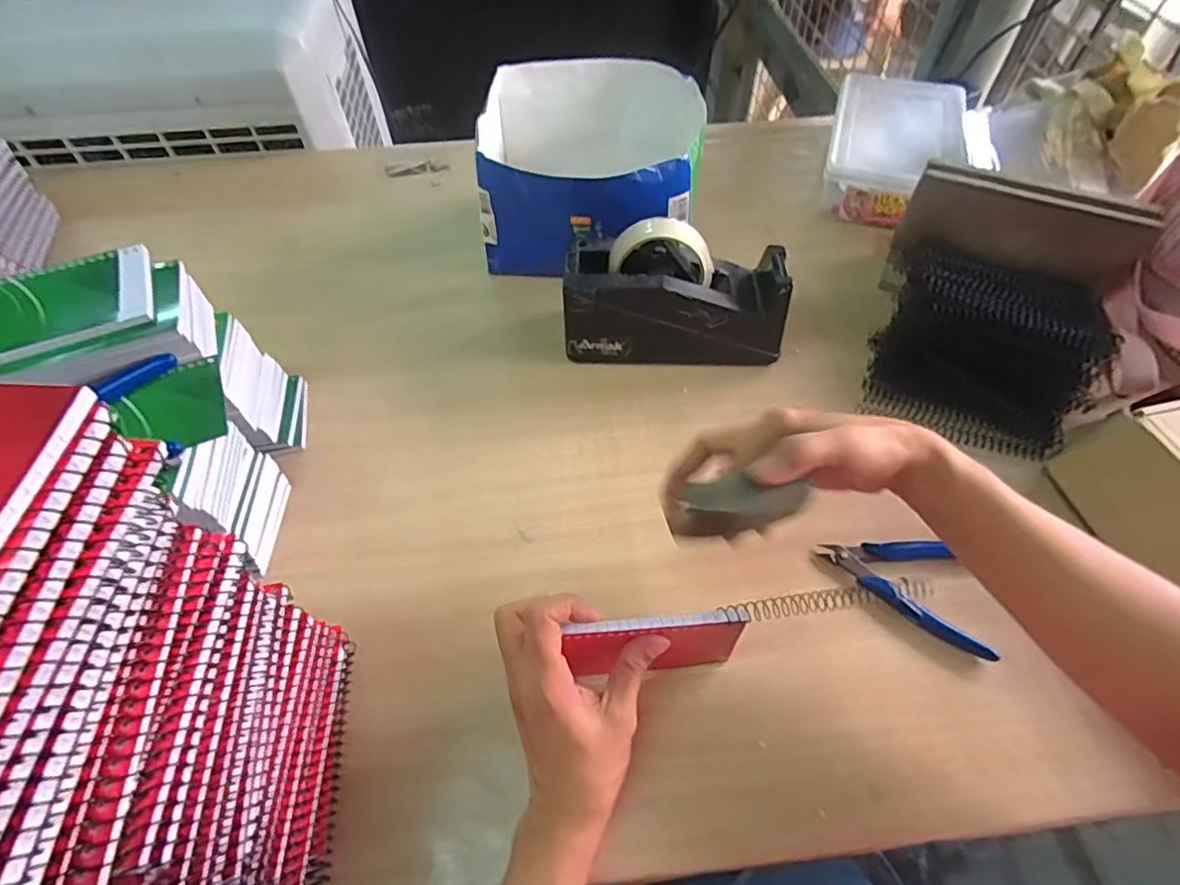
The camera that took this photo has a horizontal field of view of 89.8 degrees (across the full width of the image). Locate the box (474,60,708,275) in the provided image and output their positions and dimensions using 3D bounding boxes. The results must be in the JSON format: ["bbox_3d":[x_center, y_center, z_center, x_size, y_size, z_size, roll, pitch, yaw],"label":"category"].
[{"bbox_3d":[-0.007,-0.285,0.645,0.230,0.148,0.202,2,54,3],"label":"box"}]

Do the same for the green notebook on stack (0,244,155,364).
[{"bbox_3d":[-0.378,-0.090,0.404,0.145,0.012,0.085,-20,57,-13],"label":"green notebook on stack"}]

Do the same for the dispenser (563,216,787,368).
[{"bbox_3d":[0.079,-0.135,0.555,0.202,0.114,0.072,-1,54,1],"label":"dispenser"}]

